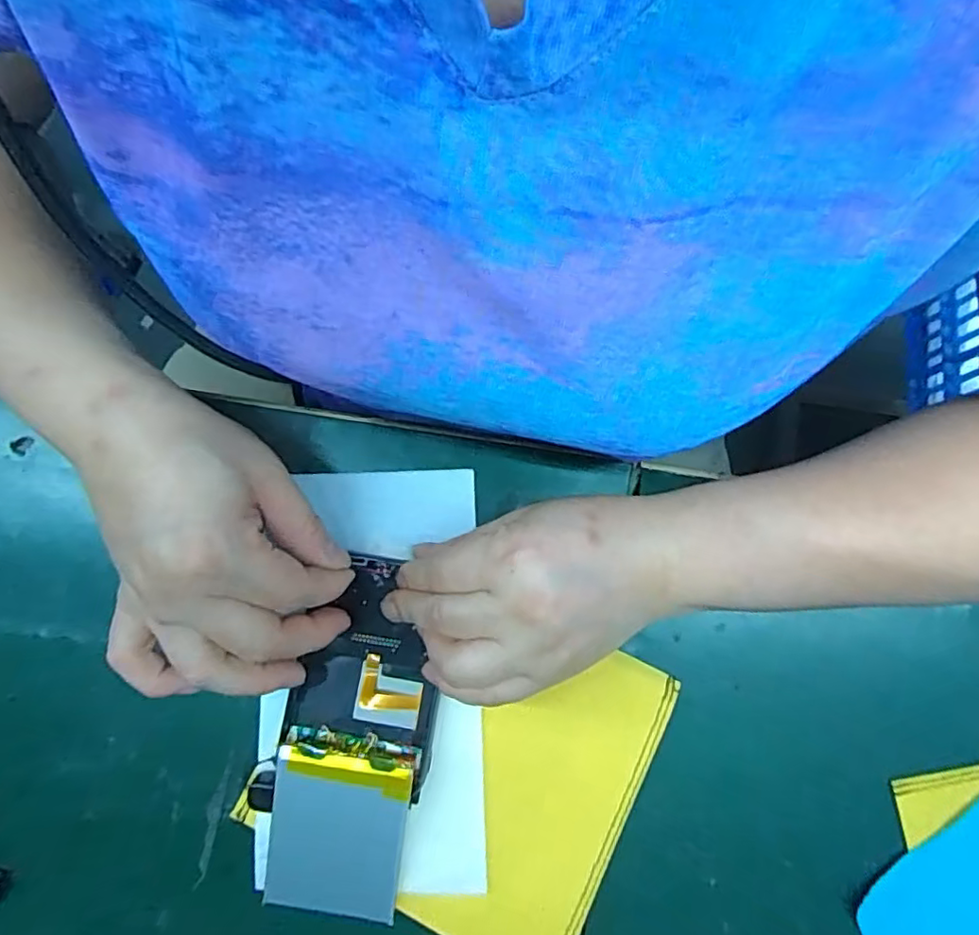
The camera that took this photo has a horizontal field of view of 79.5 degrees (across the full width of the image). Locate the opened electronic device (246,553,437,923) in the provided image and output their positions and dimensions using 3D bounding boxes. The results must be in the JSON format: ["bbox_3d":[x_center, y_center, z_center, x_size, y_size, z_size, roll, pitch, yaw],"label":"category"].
[{"bbox_3d":[-0.067,0.127,0.280,0.075,0.025,0.161,7,79,2],"label":"opened electronic device"}]

